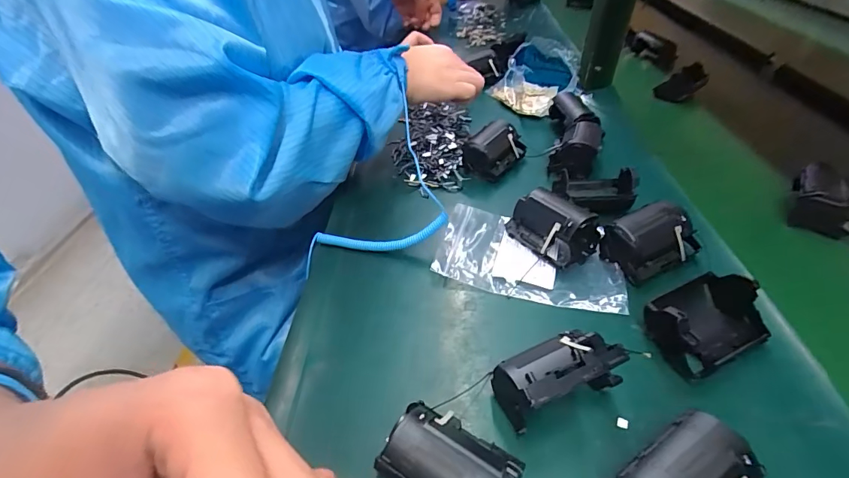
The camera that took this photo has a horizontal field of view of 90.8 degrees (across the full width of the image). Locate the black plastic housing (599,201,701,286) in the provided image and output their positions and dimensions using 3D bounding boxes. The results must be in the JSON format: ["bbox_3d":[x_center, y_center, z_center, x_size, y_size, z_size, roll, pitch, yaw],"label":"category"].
[{"bbox_3d":[0.188,0.000,0.347,0.070,0.040,0.048,-18,43,-17],"label":"black plastic housing"}]

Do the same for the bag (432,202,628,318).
[{"bbox_3d":[0.092,0.013,0.364,0.152,0.014,0.095,12,44,14],"label":"bag"}]

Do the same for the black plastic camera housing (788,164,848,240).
[{"bbox_3d":[0.381,-0.037,0.399,0.045,0.046,0.060,24,47,28],"label":"black plastic camera housing"}]

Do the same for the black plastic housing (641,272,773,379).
[{"bbox_3d":[0.195,0.055,0.288,0.076,0.034,0.053,-18,43,-17],"label":"black plastic housing"}]

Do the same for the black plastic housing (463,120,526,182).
[{"bbox_3d":[0.077,-0.101,0.461,0.048,0.040,0.071,24,47,28],"label":"black plastic housing"}]

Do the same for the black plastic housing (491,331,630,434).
[{"bbox_3d":[0.081,0.084,0.257,0.073,0.045,0.042,-17,43,-16],"label":"black plastic housing"}]

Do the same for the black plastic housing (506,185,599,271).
[{"bbox_3d":[0.111,-0.012,0.367,0.075,0.039,0.050,31,51,33],"label":"black plastic housing"}]

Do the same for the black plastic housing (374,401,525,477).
[{"bbox_3d":[0.012,0.123,0.218,0.068,0.042,0.042,20,46,22],"label":"black plastic housing"}]

